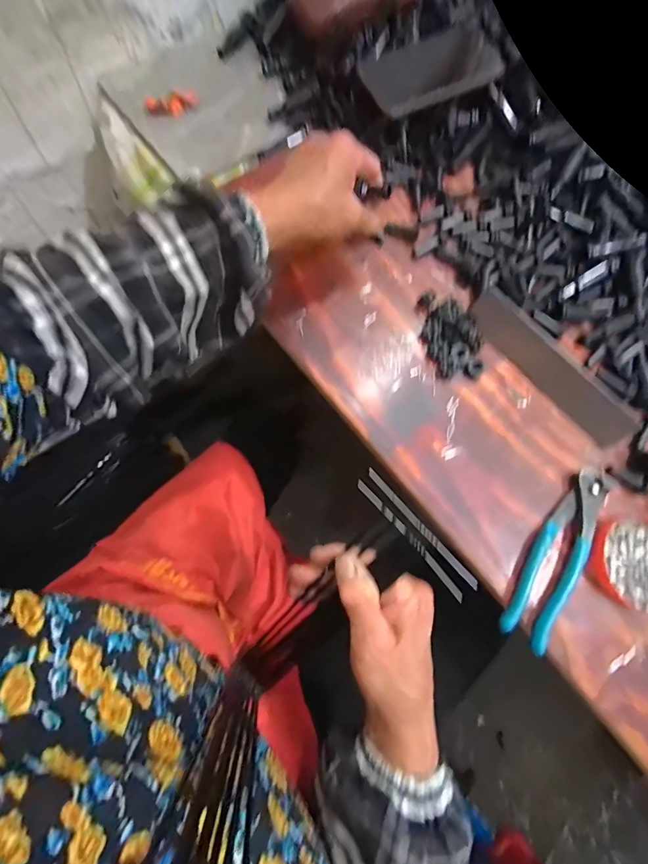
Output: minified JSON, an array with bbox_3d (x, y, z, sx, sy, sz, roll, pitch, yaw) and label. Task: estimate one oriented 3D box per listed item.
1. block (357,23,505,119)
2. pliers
[{"bbox_3d":[0.122,-0.418,0.435,0.164,0.016,0.084,-28,78,-13],"label":"block"},{"bbox_3d":[0.205,0.101,0.328,0.038,0.019,0.168,36,73,5],"label":"pliers"}]

